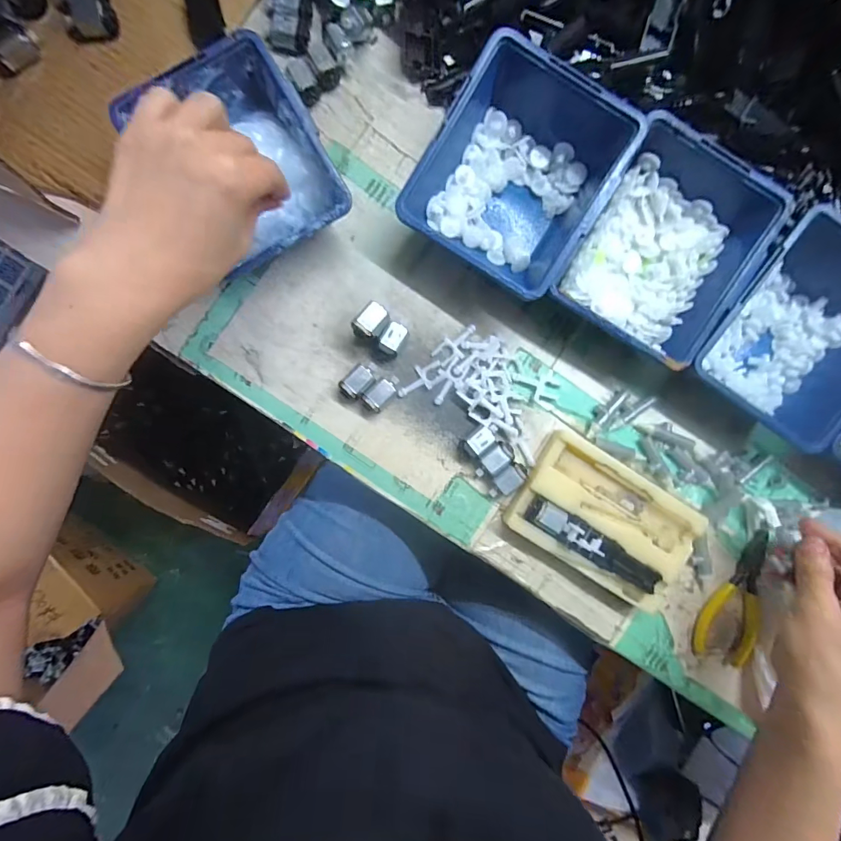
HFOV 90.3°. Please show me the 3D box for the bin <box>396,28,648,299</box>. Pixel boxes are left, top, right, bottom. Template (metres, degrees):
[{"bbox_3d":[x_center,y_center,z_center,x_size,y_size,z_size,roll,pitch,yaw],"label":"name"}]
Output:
[{"bbox_3d":[0.074,-0.183,0.302,0.124,0.052,0.160,32,88,-3],"label":"bin"}]

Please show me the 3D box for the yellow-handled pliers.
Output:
[{"bbox_3d":[0.265,0.147,0.351,0.049,0.012,0.114,15,89,-4],"label":"yellow-handled pliers"}]

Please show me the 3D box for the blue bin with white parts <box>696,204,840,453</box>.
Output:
[{"bbox_3d":[0.289,-0.068,0.319,0.126,0.059,0.156,38,88,-3],"label":"blue bin with white parts"}]

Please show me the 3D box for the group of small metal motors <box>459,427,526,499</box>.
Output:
[{"bbox_3d":[0.058,0.032,0.332,0.032,0.015,0.053,-35,92,-3],"label":"group of small metal motors"}]

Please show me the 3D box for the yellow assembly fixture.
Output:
[{"bbox_3d":[0.152,0.082,0.331,0.150,0.026,0.090,29,88,-4],"label":"yellow assembly fixture"}]

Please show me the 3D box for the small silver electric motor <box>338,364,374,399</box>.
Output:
[{"bbox_3d":[-0.049,-0.030,0.327,0.026,0.014,0.018,-45,93,-3],"label":"small silver electric motor"}]

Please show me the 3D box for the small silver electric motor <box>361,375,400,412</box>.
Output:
[{"bbox_3d":[-0.031,-0.023,0.328,0.017,0.014,0.031,39,87,-3],"label":"small silver electric motor"}]

